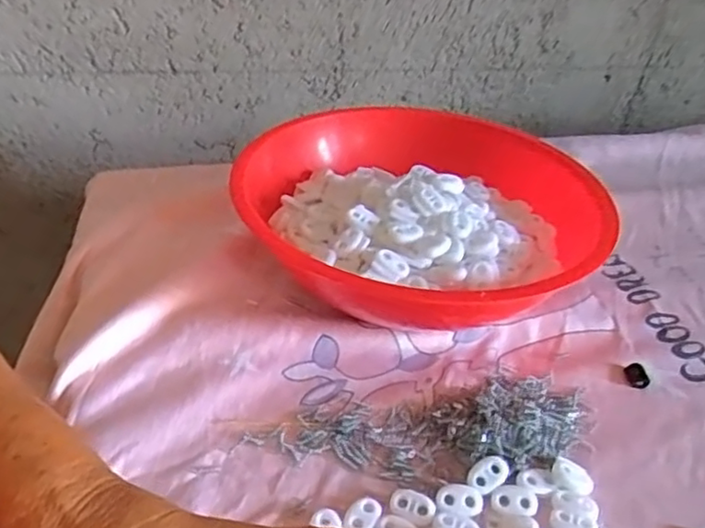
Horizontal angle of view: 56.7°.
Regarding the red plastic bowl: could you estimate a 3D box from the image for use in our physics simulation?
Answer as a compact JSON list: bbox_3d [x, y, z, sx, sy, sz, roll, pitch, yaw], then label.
[{"bbox_3d":[0.043,-0.027,0.467,0.241,0.077,0.241,5,37,-3],"label":"red plastic bowl"}]

